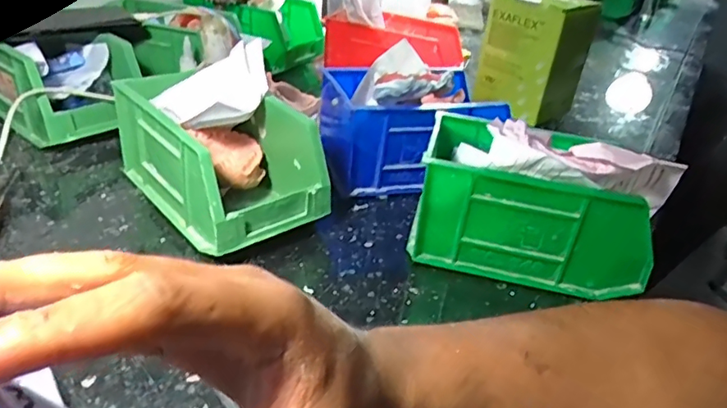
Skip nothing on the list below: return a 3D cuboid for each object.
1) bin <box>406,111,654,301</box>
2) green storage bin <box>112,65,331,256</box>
[{"bbox_3d":[0.129,0.001,0.426,0.169,0.104,0.083,13,32,9],"label":"bin"},{"bbox_3d":[-0.116,-0.037,0.448,0.095,0.090,0.165,-21,41,-38],"label":"green storage bin"}]

